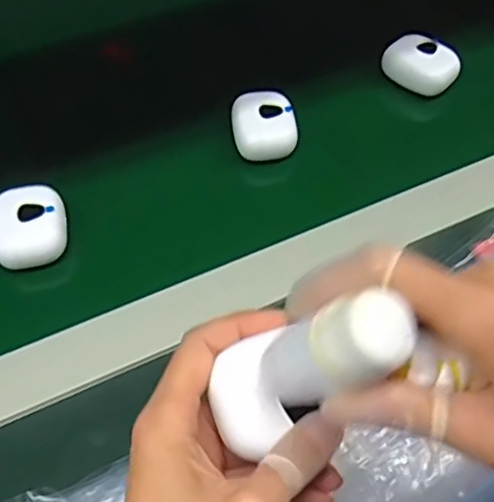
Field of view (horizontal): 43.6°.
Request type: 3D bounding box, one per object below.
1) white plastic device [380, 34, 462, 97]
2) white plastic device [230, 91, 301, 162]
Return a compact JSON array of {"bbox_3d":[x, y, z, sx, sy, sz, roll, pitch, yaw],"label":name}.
[{"bbox_3d":[0.145,-0.155,0.511,0.058,0.027,0.040,35,63,22],"label":"white plastic device"},{"bbox_3d":[0.013,-0.096,0.468,0.047,0.022,0.051,-12,56,-7],"label":"white plastic device"}]

